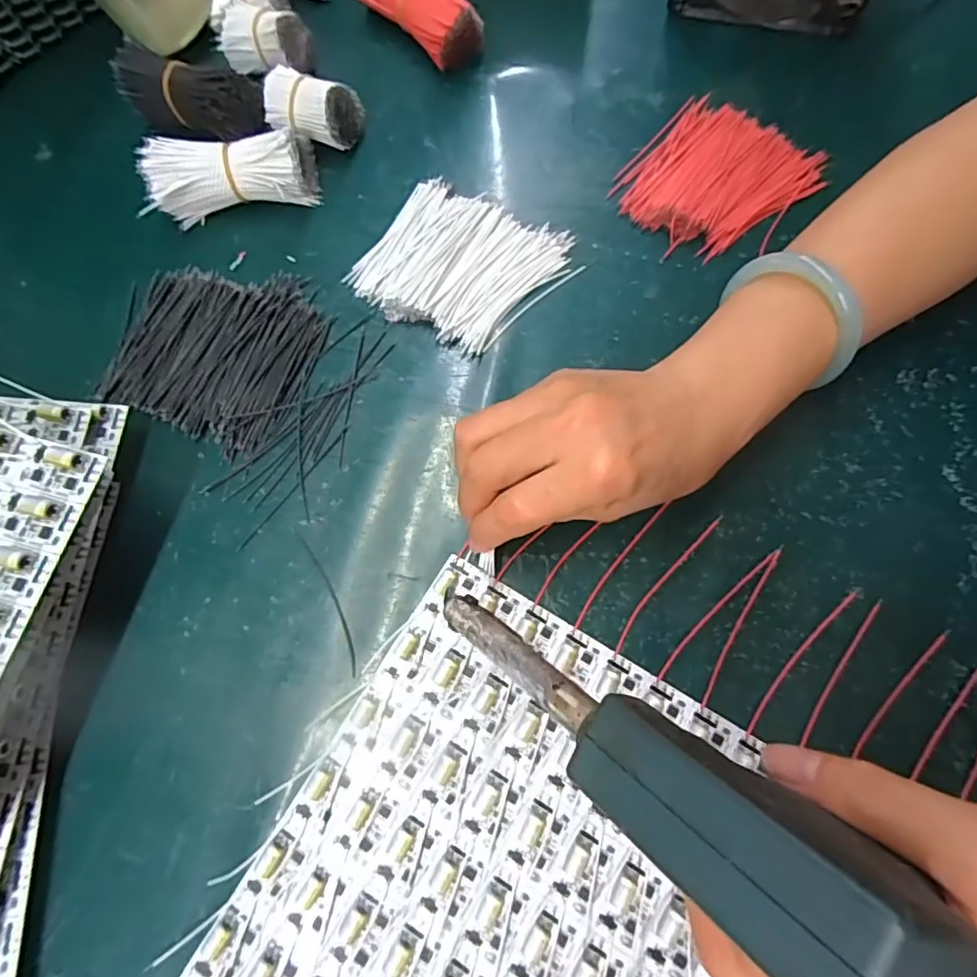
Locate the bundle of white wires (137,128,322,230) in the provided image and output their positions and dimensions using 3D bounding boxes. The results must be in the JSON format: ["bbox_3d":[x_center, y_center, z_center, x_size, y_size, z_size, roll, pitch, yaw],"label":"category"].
[{"bbox_3d":[-0.152,-0.186,0.339,0.093,0.034,0.035,-13,74,-3],"label":"bundle of white wires"}]

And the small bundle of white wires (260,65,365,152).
[{"bbox_3d":[-0.108,-0.230,0.352,0.054,0.033,0.029,10,74,4],"label":"small bundle of white wires"}]

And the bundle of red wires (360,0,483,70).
[{"bbox_3d":[-0.045,-0.314,0.374,0.091,0.031,0.036,43,79,12],"label":"bundle of red wires"}]

